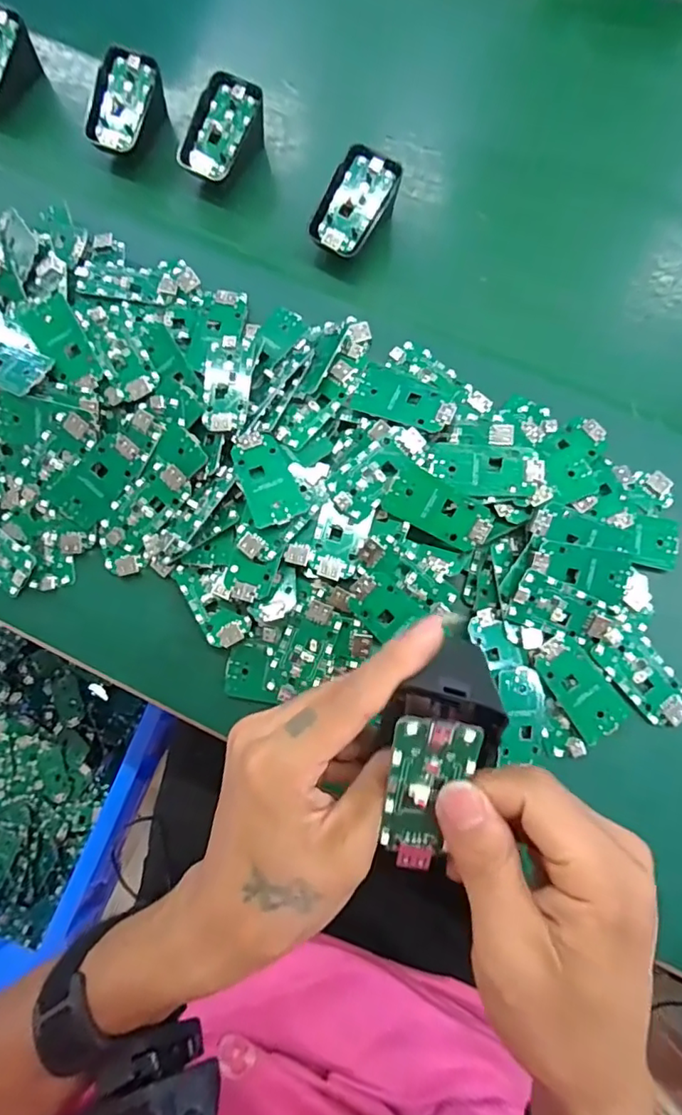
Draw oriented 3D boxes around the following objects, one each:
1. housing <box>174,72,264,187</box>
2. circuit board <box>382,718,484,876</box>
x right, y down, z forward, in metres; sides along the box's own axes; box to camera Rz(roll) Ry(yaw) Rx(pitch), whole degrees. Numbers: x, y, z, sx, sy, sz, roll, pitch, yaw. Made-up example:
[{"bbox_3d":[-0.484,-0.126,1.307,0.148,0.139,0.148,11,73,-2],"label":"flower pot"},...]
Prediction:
[{"bbox_3d":[-0.089,-0.309,0.407,0.041,0.044,0.070,30,80,7],"label":"housing"},{"bbox_3d":[0.032,0.089,0.208,0.031,0.010,0.063,13,106,3],"label":"circuit board"}]

